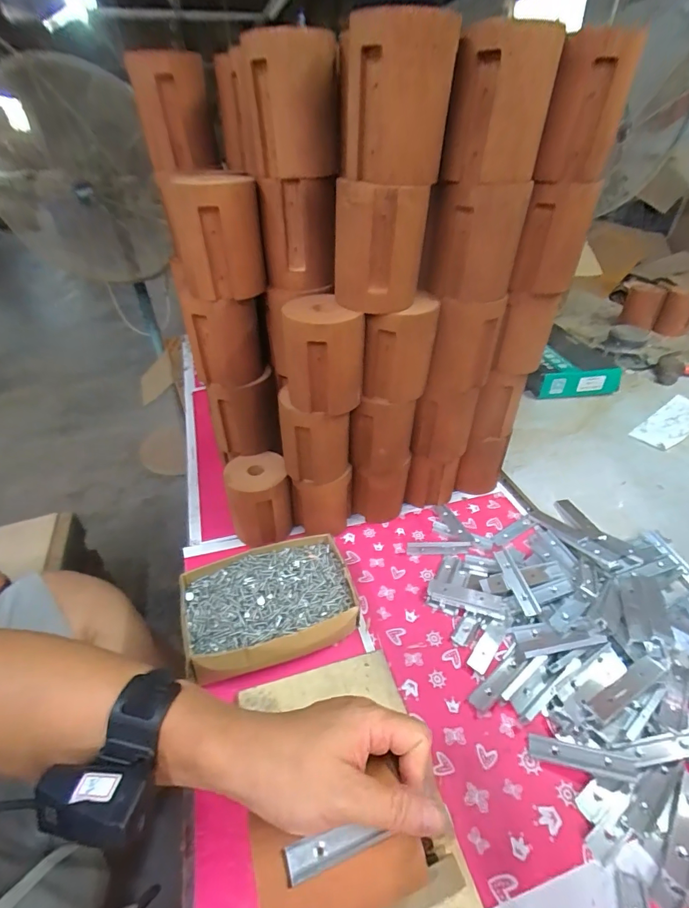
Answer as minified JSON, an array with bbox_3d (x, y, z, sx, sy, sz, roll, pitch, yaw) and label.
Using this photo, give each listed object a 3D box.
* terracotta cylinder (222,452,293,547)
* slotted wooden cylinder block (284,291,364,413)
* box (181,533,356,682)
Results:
[{"bbox_3d":[-0.111,0.060,0.546,0.081,0.096,0.074,-14,39,-11],"label":"terracotta cylinder"},{"bbox_3d":[-0.023,-0.098,0.425,0.075,0.102,0.066,-8,38,-8],"label":"slotted wooden cylinder block"},{"bbox_3d":[-0.079,0.162,0.448,0.176,0.047,0.122,-15,39,-16],"label":"box"}]

